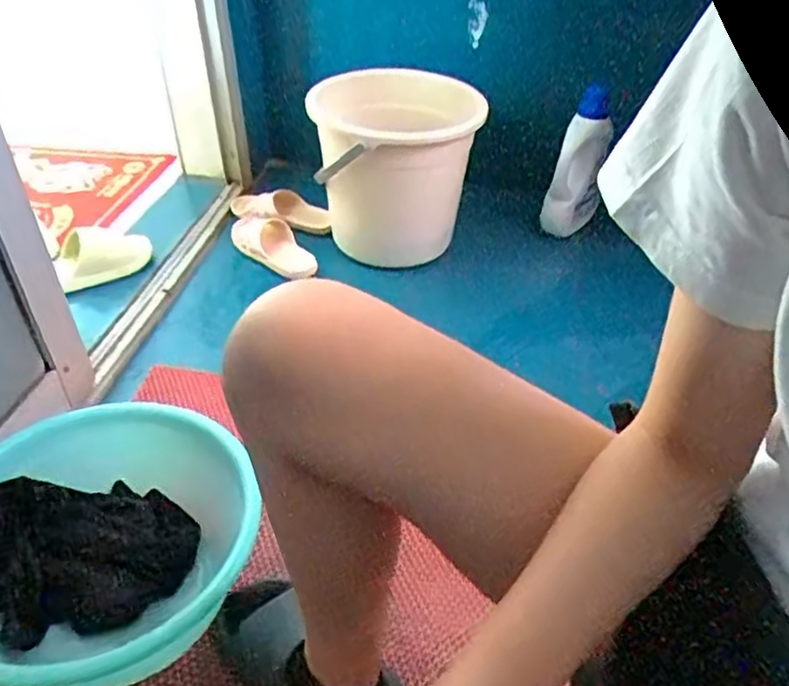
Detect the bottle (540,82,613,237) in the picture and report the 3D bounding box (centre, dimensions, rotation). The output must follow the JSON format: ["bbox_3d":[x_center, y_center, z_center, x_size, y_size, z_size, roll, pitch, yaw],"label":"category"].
[{"bbox_3d":[0.376,-0.371,1.336,0.109,0.292,0.070,5,22,-14],"label":"bottle"}]

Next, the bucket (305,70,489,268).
[{"bbox_3d":[-0.018,-0.316,1.246,0.281,0.314,0.281,0,39,0],"label":"bucket"}]

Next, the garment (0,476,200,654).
[{"bbox_3d":[-0.340,0.231,0.738,0.212,0.112,0.150,-19,43,-22],"label":"garment"}]

